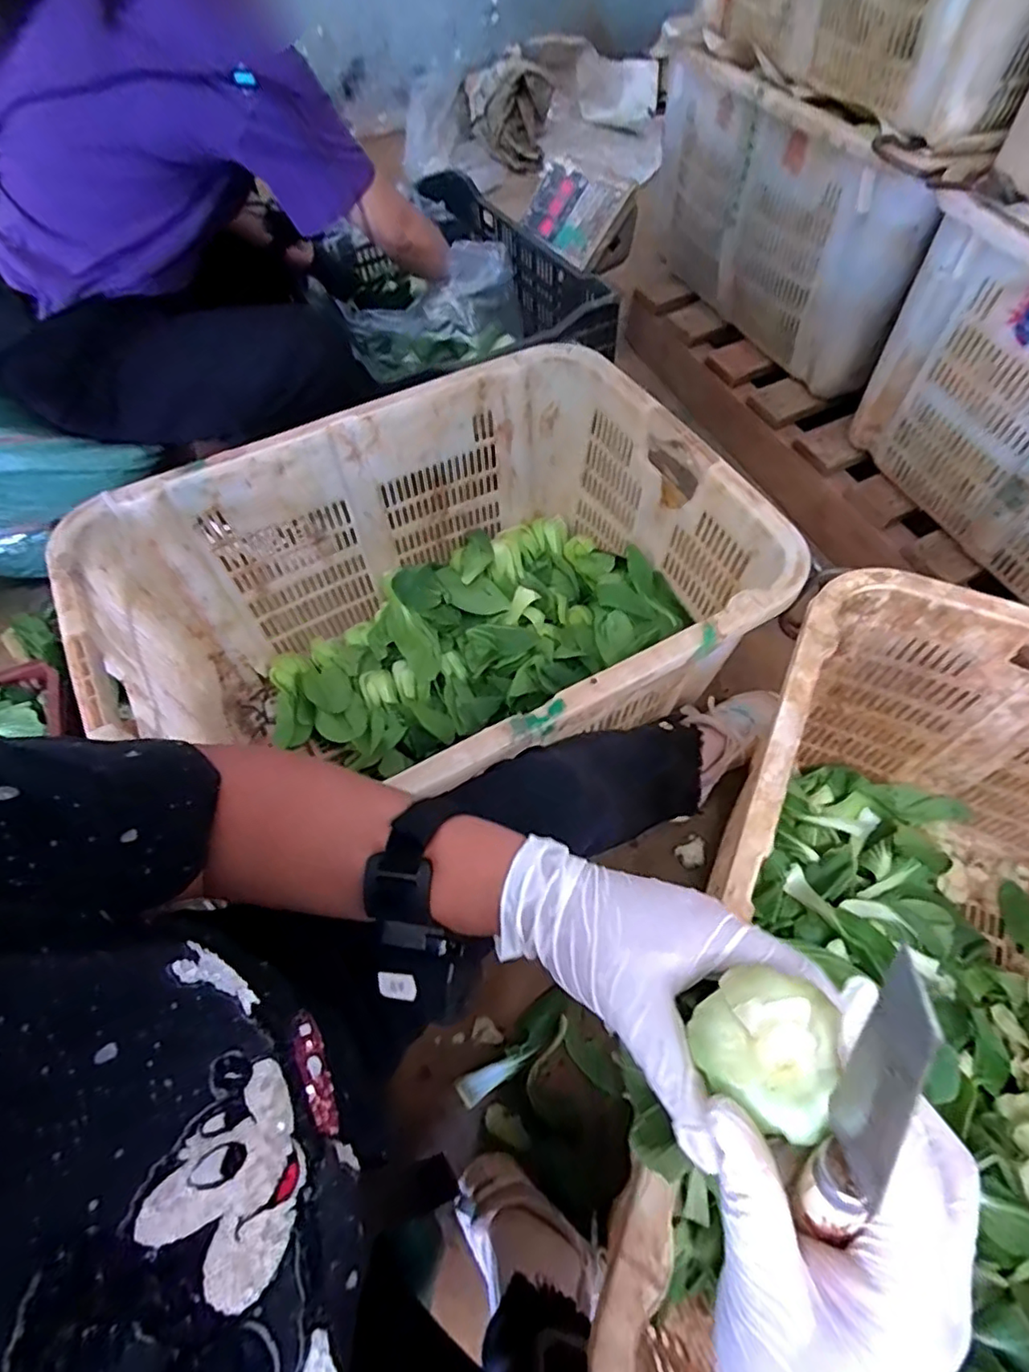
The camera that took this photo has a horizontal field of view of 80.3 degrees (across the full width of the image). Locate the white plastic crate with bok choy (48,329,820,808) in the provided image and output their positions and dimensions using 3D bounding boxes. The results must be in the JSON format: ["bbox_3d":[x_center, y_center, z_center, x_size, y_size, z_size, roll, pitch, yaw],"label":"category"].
[{"bbox_3d":[-0.077,-0.069,0.736,0.645,0.310,0.472,-30,64,-14],"label":"white plastic crate with bok choy"}]

